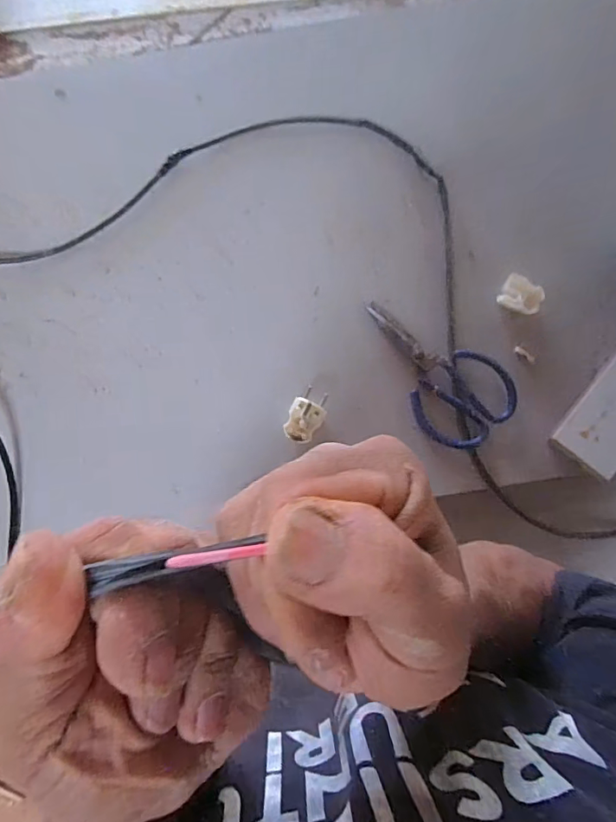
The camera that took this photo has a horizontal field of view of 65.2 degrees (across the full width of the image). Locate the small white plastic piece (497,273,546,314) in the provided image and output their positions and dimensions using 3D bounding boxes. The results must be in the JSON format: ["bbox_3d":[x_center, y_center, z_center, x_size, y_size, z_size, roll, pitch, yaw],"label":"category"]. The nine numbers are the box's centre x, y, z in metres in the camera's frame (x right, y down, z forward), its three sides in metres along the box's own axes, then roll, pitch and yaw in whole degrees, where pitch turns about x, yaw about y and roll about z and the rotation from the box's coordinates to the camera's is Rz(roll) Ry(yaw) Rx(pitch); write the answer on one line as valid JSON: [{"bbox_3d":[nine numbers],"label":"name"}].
[{"bbox_3d":[0.237,-0.128,0.534,0.044,0.020,0.034,29,83,6],"label":"small white plastic piece"}]

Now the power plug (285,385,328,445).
[{"bbox_3d":[-0.002,0.005,0.517,0.036,0.033,0.057,26,82,6],"label":"power plug"}]

